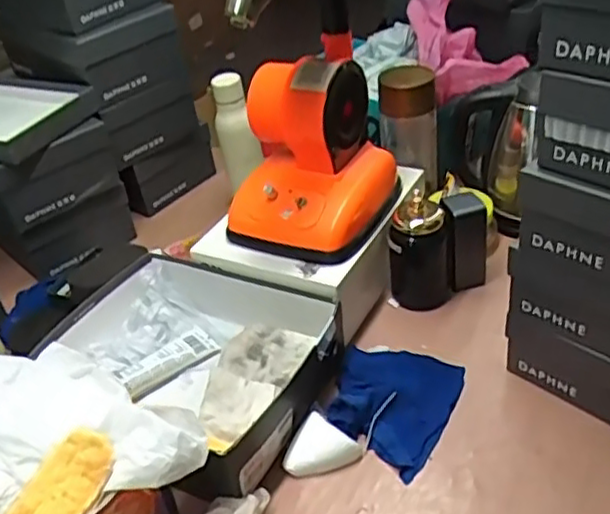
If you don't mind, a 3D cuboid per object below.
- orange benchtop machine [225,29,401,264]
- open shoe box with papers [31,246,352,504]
[{"bbox_3d":[0.005,-0.140,0.907,0.169,0.202,0.199,15,42,28],"label":"orange benchtop machine"},{"bbox_3d":[-0.142,0.130,0.865,0.327,0.104,0.264,16,42,29],"label":"open shoe box with papers"}]

